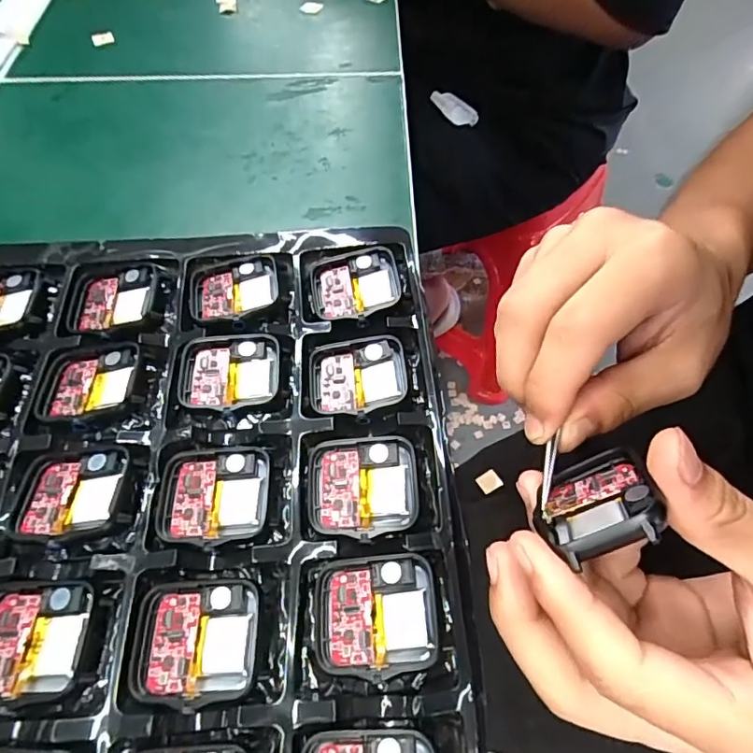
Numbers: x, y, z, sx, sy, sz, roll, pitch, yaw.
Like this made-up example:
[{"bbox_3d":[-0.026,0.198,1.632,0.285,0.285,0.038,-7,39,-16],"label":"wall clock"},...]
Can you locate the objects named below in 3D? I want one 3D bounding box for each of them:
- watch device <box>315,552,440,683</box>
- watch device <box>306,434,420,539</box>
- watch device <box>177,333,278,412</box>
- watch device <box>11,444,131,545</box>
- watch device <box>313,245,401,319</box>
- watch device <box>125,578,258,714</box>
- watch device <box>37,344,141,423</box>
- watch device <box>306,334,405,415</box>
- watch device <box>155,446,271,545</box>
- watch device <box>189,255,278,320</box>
[{"bbox_3d":[0.000,0.081,0.180,0.041,0.006,0.037,-3,59,0],"label":"watch device"},{"bbox_3d":[-0.005,0.041,0.201,0.042,0.008,0.036,-5,59,-2],"label":"watch device"},{"bbox_3d":[-0.064,-0.002,0.228,0.042,0.008,0.035,-3,59,-1],"label":"watch device"},{"bbox_3d":[-0.117,0.044,0.201,0.040,0.006,0.037,-4,59,-1],"label":"watch device"},{"bbox_3d":[-0.009,-0.045,0.253,0.043,0.010,0.035,-10,59,-4],"label":"watch device"},{"bbox_3d":[-0.061,0.090,0.178,0.041,0.009,0.036,-6,59,-2],"label":"watch device"},{"bbox_3d":[-0.124,0.003,0.225,0.040,0.008,0.037,-6,59,-2],"label":"watch device"},{"bbox_3d":[-0.008,-0.001,0.230,0.042,0.009,0.037,-5,59,-1],"label":"watch device"},{"bbox_3d":[-0.063,0.047,0.204,0.042,0.011,0.037,-4,59,-1],"label":"watch device"},{"bbox_3d":[-0.069,-0.042,0.251,0.042,0.007,0.036,-10,59,-5],"label":"watch device"}]

